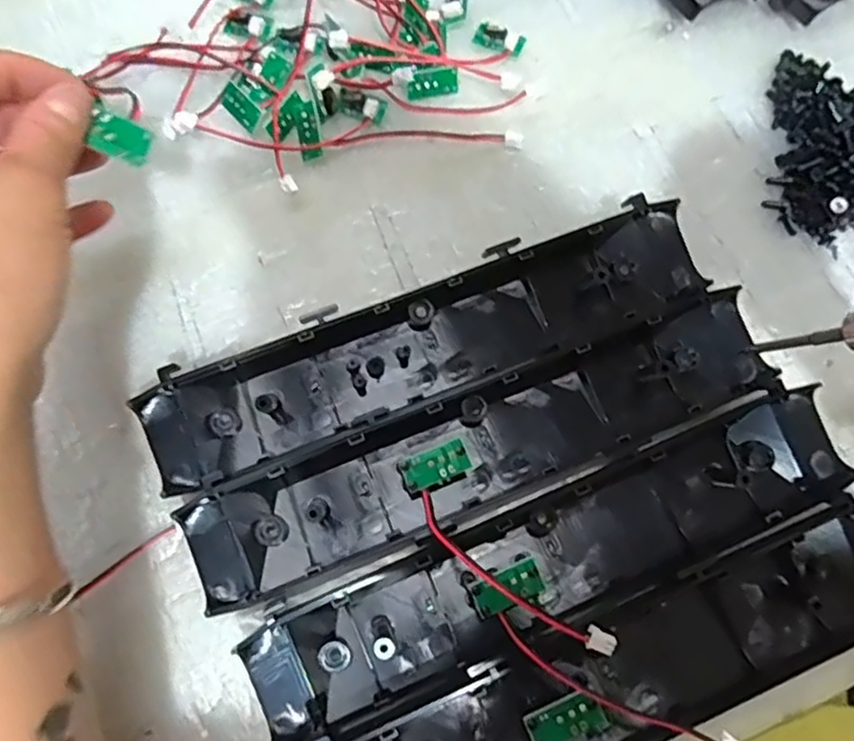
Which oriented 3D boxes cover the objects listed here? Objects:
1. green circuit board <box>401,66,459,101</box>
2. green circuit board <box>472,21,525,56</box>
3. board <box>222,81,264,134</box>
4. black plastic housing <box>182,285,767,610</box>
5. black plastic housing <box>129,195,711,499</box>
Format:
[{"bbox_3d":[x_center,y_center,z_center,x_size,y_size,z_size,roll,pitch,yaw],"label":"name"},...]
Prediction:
[{"bbox_3d":[0.002,-0.160,0.359,0.031,0.004,0.014,-12,117,-4],"label":"green circuit board"},{"bbox_3d":[0.042,-0.192,0.372,0.029,0.009,0.014,24,74,7],"label":"green circuit board"},{"bbox_3d":[-0.100,-0.142,0.349,0.030,0.004,0.014,45,105,10],"label":"board"},{"bbox_3d":[0.030,0.032,0.292,0.274,0.020,0.051,-20,74,-6],"label":"black plastic housing"},{"bbox_3d":[0.003,-0.015,0.307,0.272,0.024,0.060,-20,74,-6],"label":"black plastic housing"}]

